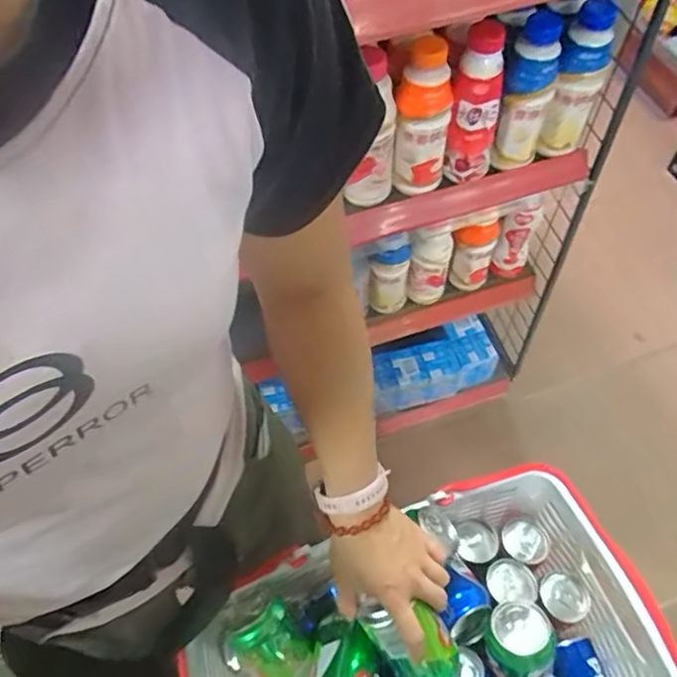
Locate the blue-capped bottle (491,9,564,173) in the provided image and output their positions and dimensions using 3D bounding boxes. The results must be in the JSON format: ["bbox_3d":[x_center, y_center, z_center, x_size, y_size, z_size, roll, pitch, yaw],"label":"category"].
[{"bbox_3d":[0.236,-0.304,0.775,0.059,0.181,0.072,17,61,13],"label":"blue-capped bottle"}]

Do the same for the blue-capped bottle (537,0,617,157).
[{"bbox_3d":[0.307,-0.328,0.794,0.056,0.181,0.069,22,62,15],"label":"blue-capped bottle"}]

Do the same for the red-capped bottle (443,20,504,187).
[{"bbox_3d":[0.171,-0.283,0.757,0.055,0.185,0.055,13,60,11],"label":"red-capped bottle"}]

